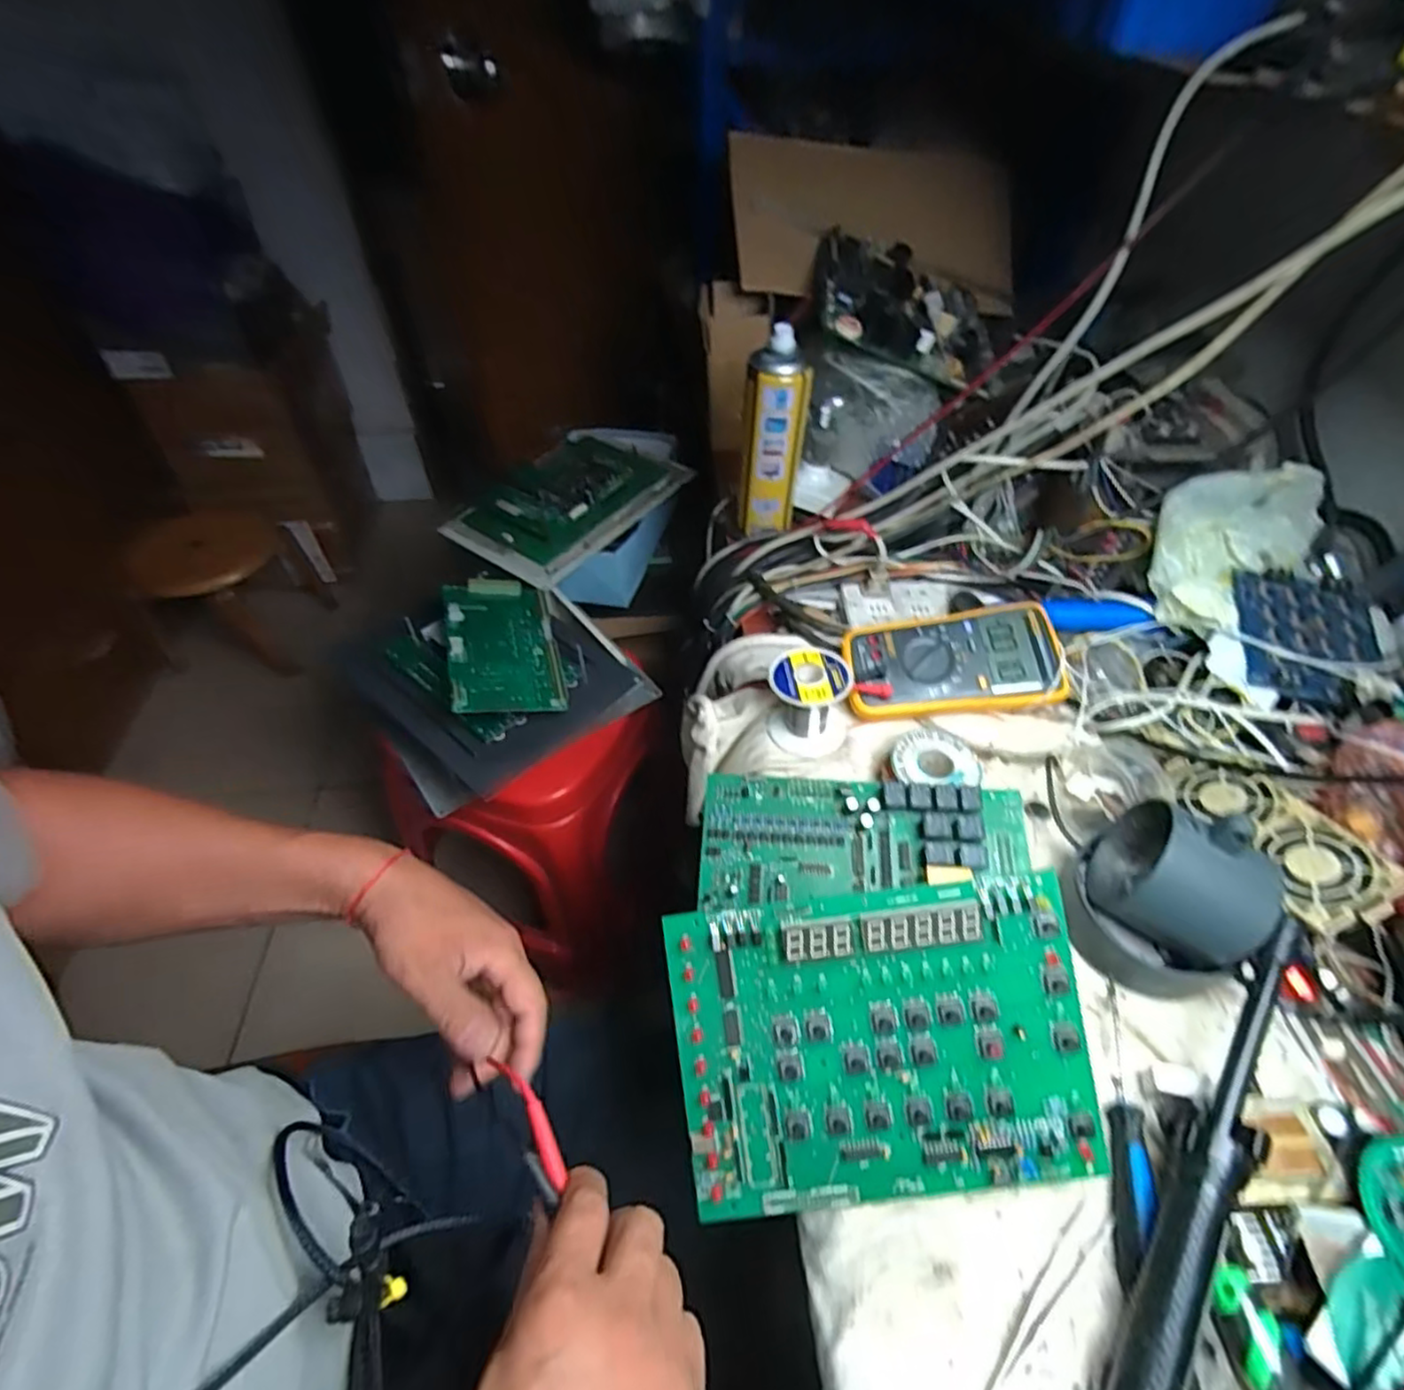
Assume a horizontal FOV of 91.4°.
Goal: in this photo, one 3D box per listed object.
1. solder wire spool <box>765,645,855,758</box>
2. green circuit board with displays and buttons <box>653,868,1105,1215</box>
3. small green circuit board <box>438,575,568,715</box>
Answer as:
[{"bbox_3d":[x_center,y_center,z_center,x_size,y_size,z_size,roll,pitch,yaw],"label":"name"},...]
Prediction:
[{"bbox_3d":[0.089,0.006,0.572,0.066,0.070,0.061,-11,50,-10],"label":"solder wire spool"},{"bbox_3d":[0.095,0.189,0.369,0.213,0.009,0.156,-8,84,3],"label":"green circuit board with displays and buttons"},{"bbox_3d":[-0.230,-0.061,0.787,0.118,0.010,0.205,-1,51,-24],"label":"small green circuit board"}]

